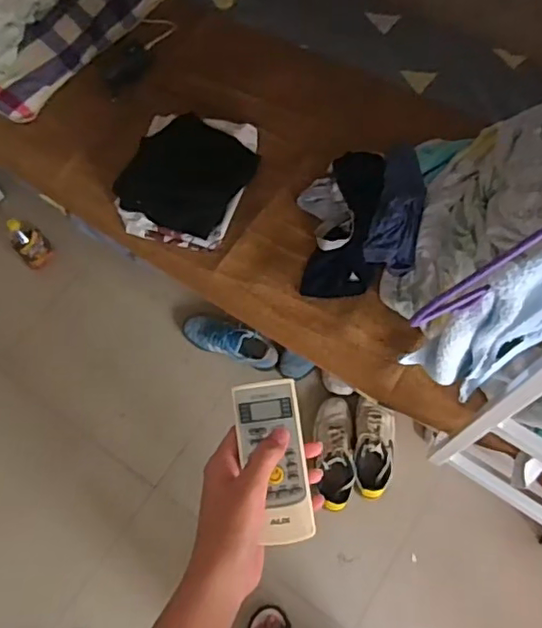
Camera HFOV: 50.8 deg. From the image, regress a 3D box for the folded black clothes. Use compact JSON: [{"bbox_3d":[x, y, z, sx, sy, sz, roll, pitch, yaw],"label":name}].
[{"bbox_3d":[-0.188,-0.318,1.299,0.243,0.072,0.274,26,70,13],"label":"folded black clothes"}]

